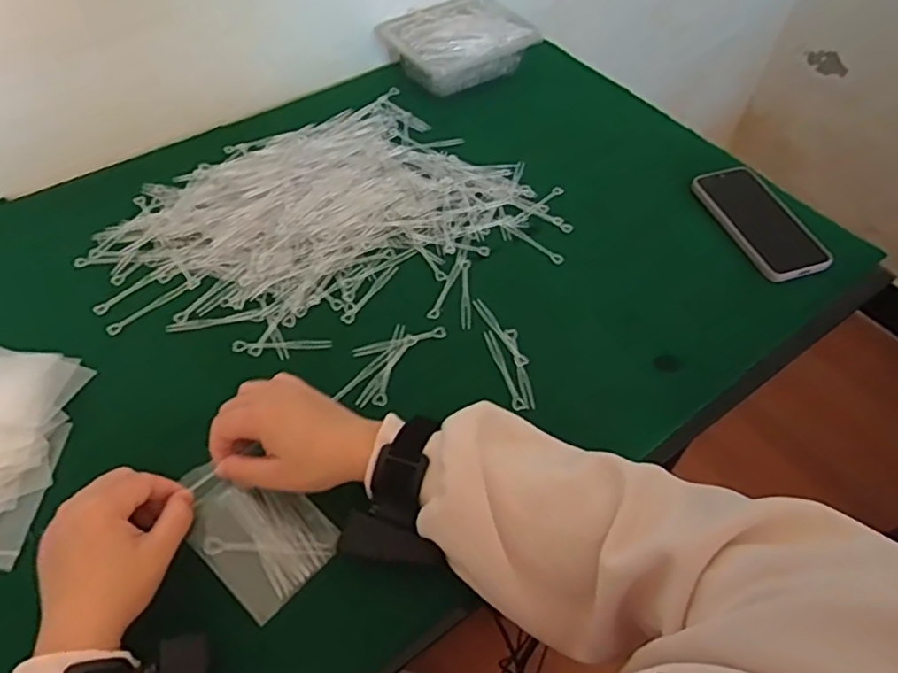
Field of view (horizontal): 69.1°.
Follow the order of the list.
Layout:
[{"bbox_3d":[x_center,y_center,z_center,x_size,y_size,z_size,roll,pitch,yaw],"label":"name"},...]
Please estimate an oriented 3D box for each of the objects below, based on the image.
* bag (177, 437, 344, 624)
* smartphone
[{"bbox_3d":[-0.139,0.135,0.468,0.110,0.008,0.079,45,62,6],"label":"bag"},{"bbox_3d":[0.339,-0.127,0.702,0.084,0.013,0.159,-13,54,-13],"label":"smartphone"}]

